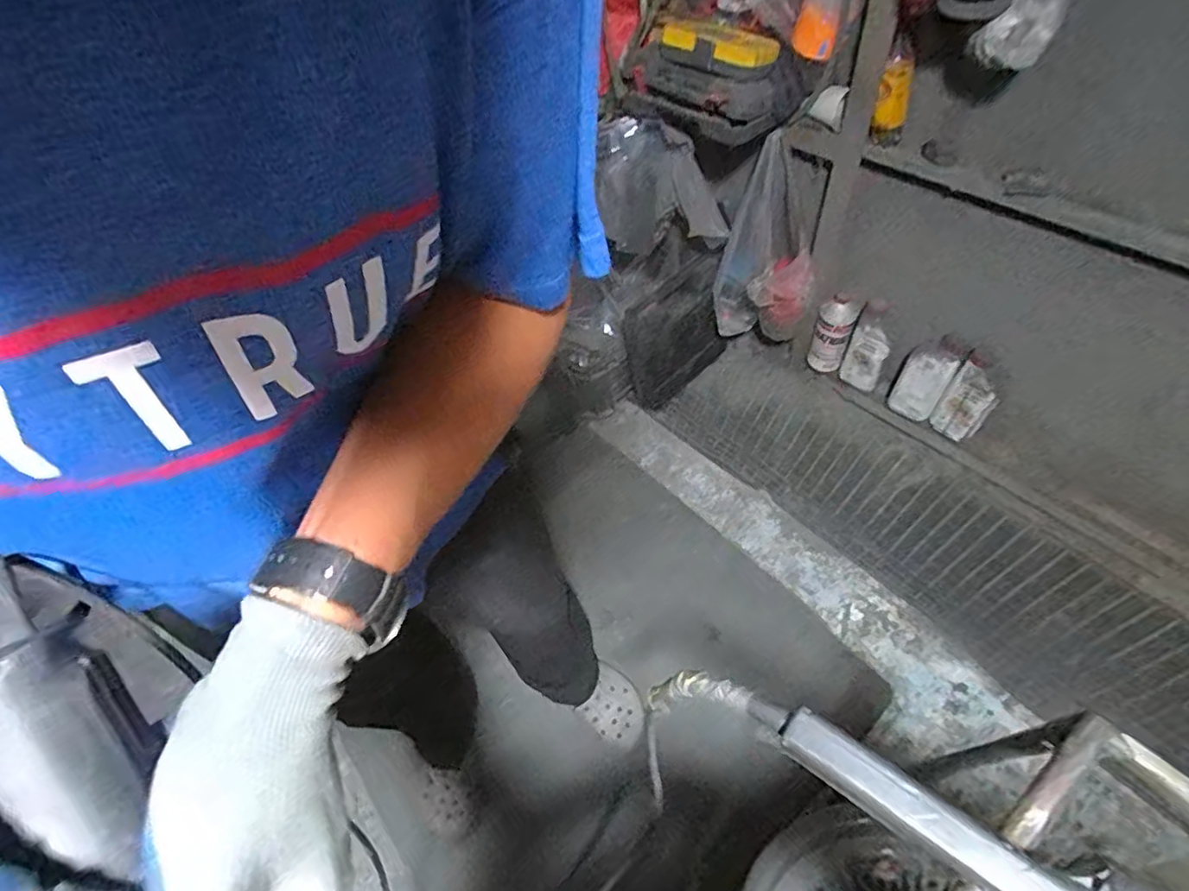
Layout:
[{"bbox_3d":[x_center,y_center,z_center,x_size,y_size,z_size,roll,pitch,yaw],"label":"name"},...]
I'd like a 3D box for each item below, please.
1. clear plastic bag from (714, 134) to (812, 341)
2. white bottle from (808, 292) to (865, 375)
[{"bbox_3d":[0.371,-0.411,1.299,0.193,0.365,0.209,0,56,8],"label":"clear plastic bag"},{"bbox_3d":[0.570,-0.253,1.429,0.085,0.203,0.069,19,60,19],"label":"white bottle"}]

